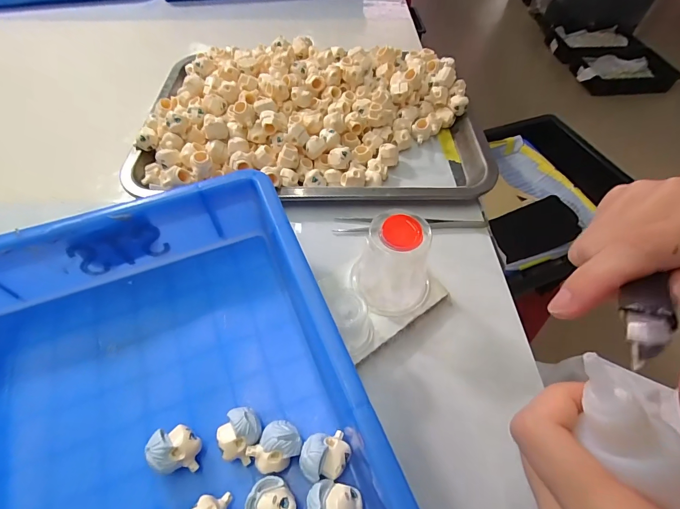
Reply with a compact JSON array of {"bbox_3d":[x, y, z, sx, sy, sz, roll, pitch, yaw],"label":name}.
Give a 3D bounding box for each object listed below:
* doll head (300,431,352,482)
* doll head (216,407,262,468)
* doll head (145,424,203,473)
[{"bbox_3d":[-0.008,0.113,0.199,0.027,0.024,0.022,-7,56,-6],"label":"doll head"},{"bbox_3d":[-0.057,0.105,0.205,0.023,0.023,0.026,17,57,11],"label":"doll head"},{"bbox_3d":[-0.092,0.110,0.200,0.025,0.024,0.023,1,55,-1],"label":"doll head"}]

